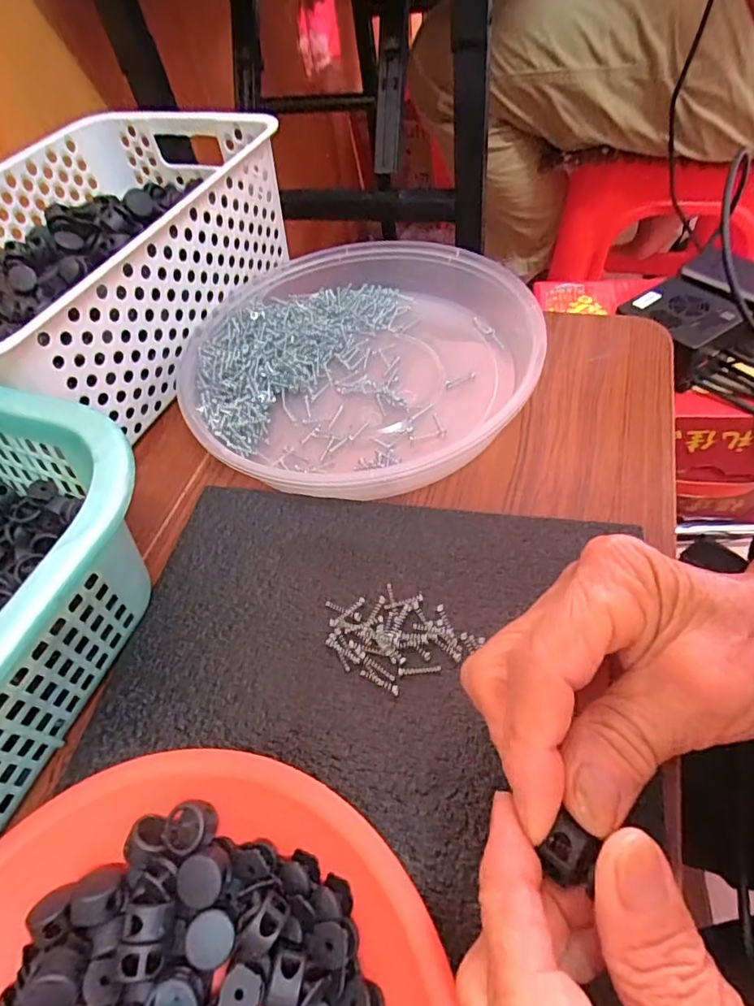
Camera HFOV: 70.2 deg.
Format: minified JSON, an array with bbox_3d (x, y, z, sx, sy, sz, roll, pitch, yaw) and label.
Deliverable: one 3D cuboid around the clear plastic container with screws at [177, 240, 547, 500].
[{"bbox_3d":[-0.017,-0.107,0.369,0.228,0.045,0.215,-4,54,5],"label":"clear plastic container with screws"}]

